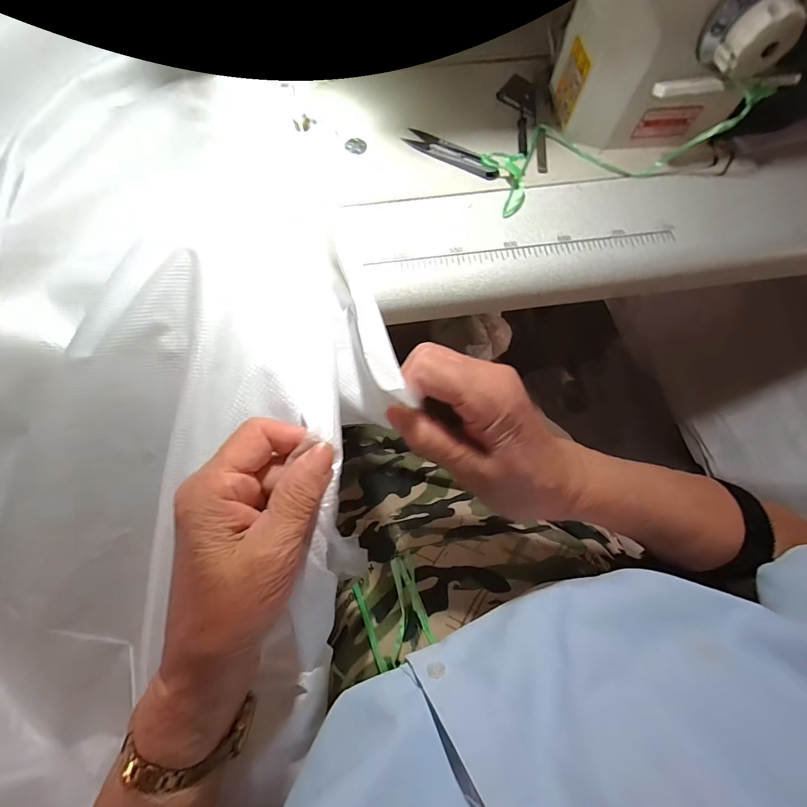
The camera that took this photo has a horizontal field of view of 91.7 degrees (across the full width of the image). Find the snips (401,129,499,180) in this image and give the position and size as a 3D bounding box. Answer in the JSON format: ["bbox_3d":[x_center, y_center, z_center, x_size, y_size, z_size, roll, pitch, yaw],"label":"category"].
[{"bbox_3d":[0.047,-0.243,0.380,0.098,0.007,0.021,32,73,9],"label":"snips"}]

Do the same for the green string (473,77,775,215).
[{"bbox_3d":[0.190,-0.236,0.358,0.231,0.057,0.098,-10,71,13],"label":"green string"}]

